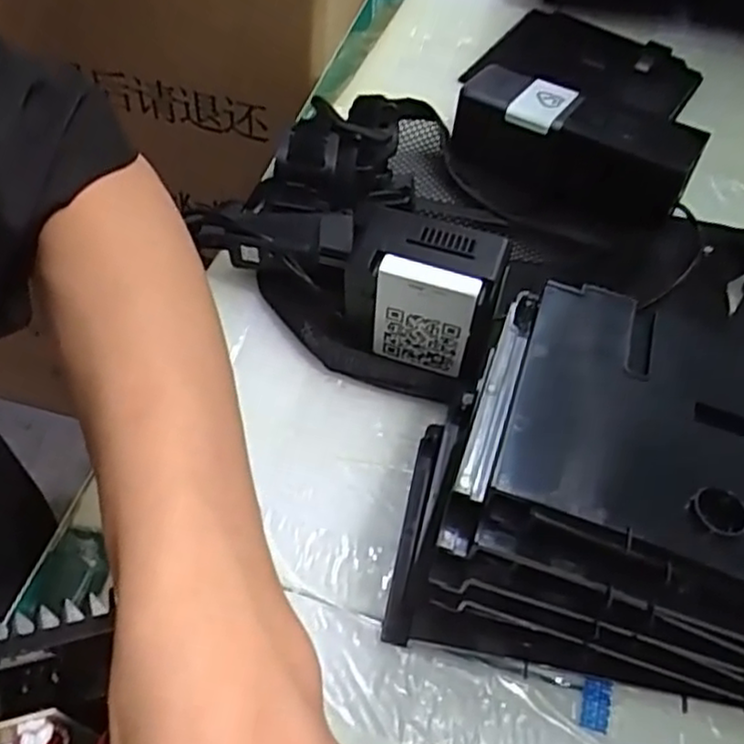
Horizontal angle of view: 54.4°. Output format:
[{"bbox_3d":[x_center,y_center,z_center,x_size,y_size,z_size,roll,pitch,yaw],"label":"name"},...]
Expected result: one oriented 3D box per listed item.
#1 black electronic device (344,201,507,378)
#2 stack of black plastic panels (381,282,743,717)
[{"bbox_3d":[0.025,-0.043,0.391,0.075,0.075,0.048,23,57,12],"label":"black electronic device"},{"bbox_3d":[0.126,0.057,0.318,0.210,0.097,0.153,13,56,6],"label":"stack of black plastic panels"}]

